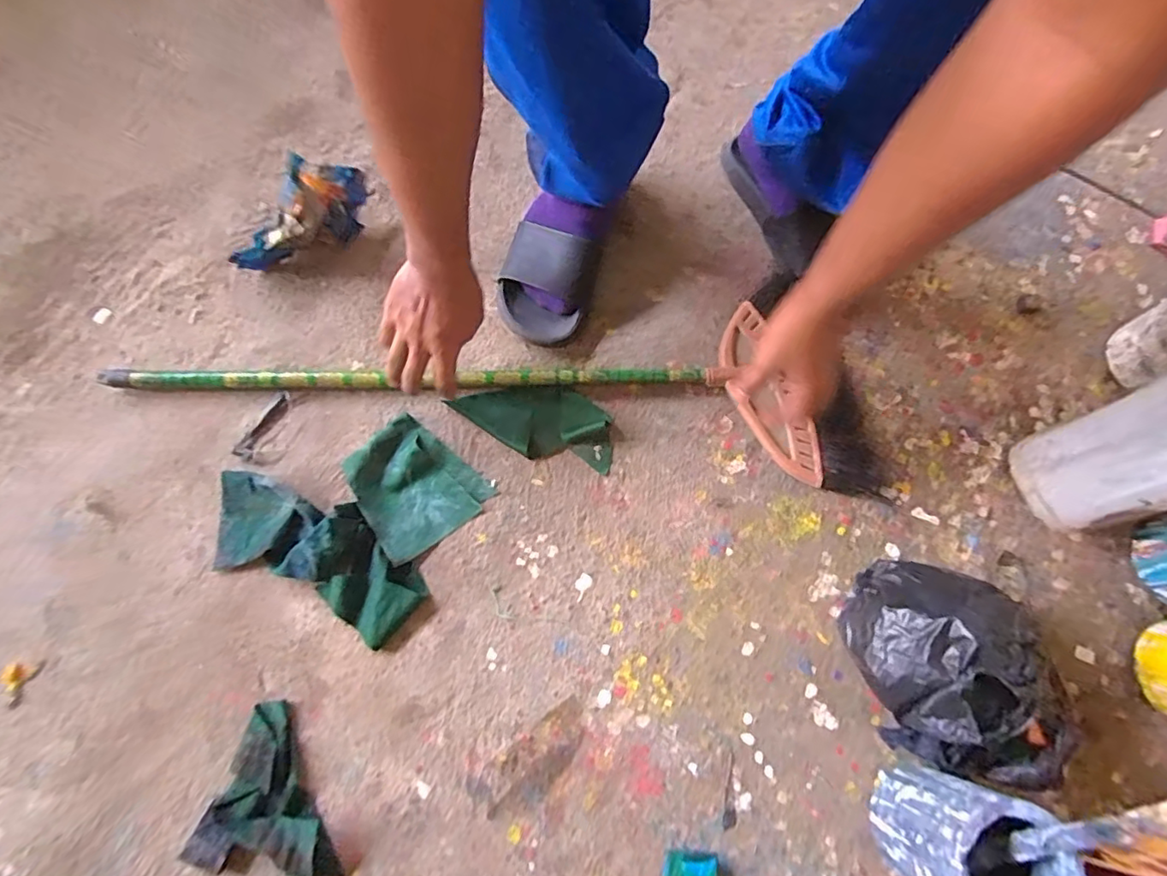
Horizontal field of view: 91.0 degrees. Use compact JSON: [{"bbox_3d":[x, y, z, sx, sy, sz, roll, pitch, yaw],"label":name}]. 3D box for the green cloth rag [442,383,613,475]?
[{"bbox_3d":[-0.058,-0.023,0.658,0.188,0.036,0.083,12,73,1],"label":"green cloth rag"}]

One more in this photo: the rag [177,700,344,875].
[{"bbox_3d":[-0.313,0.355,0.538,0.112,0.026,0.170,-25,76,-9],"label":"rag"}]

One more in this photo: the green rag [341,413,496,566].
[{"bbox_3d":[-0.191,0.048,0.642,0.123,0.018,0.142,-35,78,-12],"label":"green rag"}]

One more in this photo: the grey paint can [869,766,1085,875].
[{"bbox_3d":[0.325,0.351,0.496,0.090,0.148,0.099,1,73,-2],"label":"grey paint can"}]

